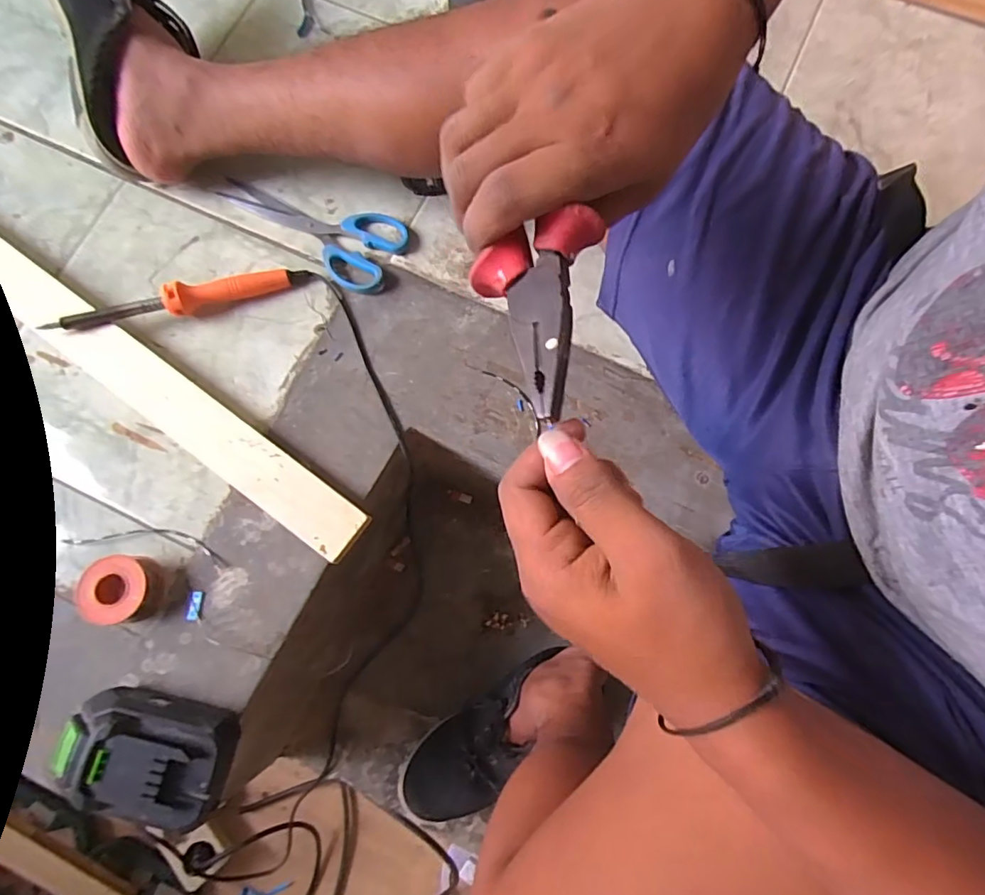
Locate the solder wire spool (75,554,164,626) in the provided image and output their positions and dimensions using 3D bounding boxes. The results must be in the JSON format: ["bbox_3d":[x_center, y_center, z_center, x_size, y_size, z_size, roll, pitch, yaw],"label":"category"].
[{"bbox_3d":[-0.318,0.121,0.457,0.052,0.029,0.055,-5,77,-1],"label":"solder wire spool"}]

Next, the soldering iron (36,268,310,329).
[{"bbox_3d":[-0.300,-0.139,0.512,0.233,0.033,0.022,-16,78,-3],"label":"soldering iron"}]

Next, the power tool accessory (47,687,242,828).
[{"bbox_3d":[-0.273,0.241,0.417,0.125,0.052,0.080,14,78,3],"label":"power tool accessory"}]

